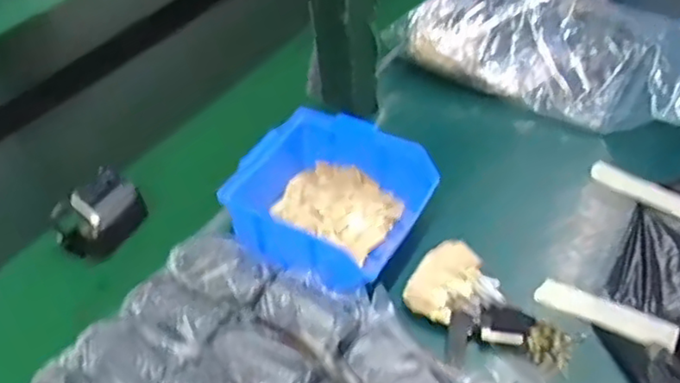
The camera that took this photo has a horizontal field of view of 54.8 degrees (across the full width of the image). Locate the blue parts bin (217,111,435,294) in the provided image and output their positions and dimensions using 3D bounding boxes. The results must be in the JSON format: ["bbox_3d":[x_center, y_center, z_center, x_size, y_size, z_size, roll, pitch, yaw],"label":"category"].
[{"bbox_3d":[-0.008,0.012,0.529,0.136,0.071,0.141,25,51,28],"label":"blue parts bin"}]

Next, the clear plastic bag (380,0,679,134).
[{"bbox_3d":[0.222,-0.153,0.679,0.303,0.077,0.158,23,50,26],"label":"clear plastic bag"}]

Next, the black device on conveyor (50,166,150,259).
[{"bbox_3d":[-0.202,0.024,0.556,0.044,0.050,0.073,25,51,27],"label":"black device on conveyor"}]

